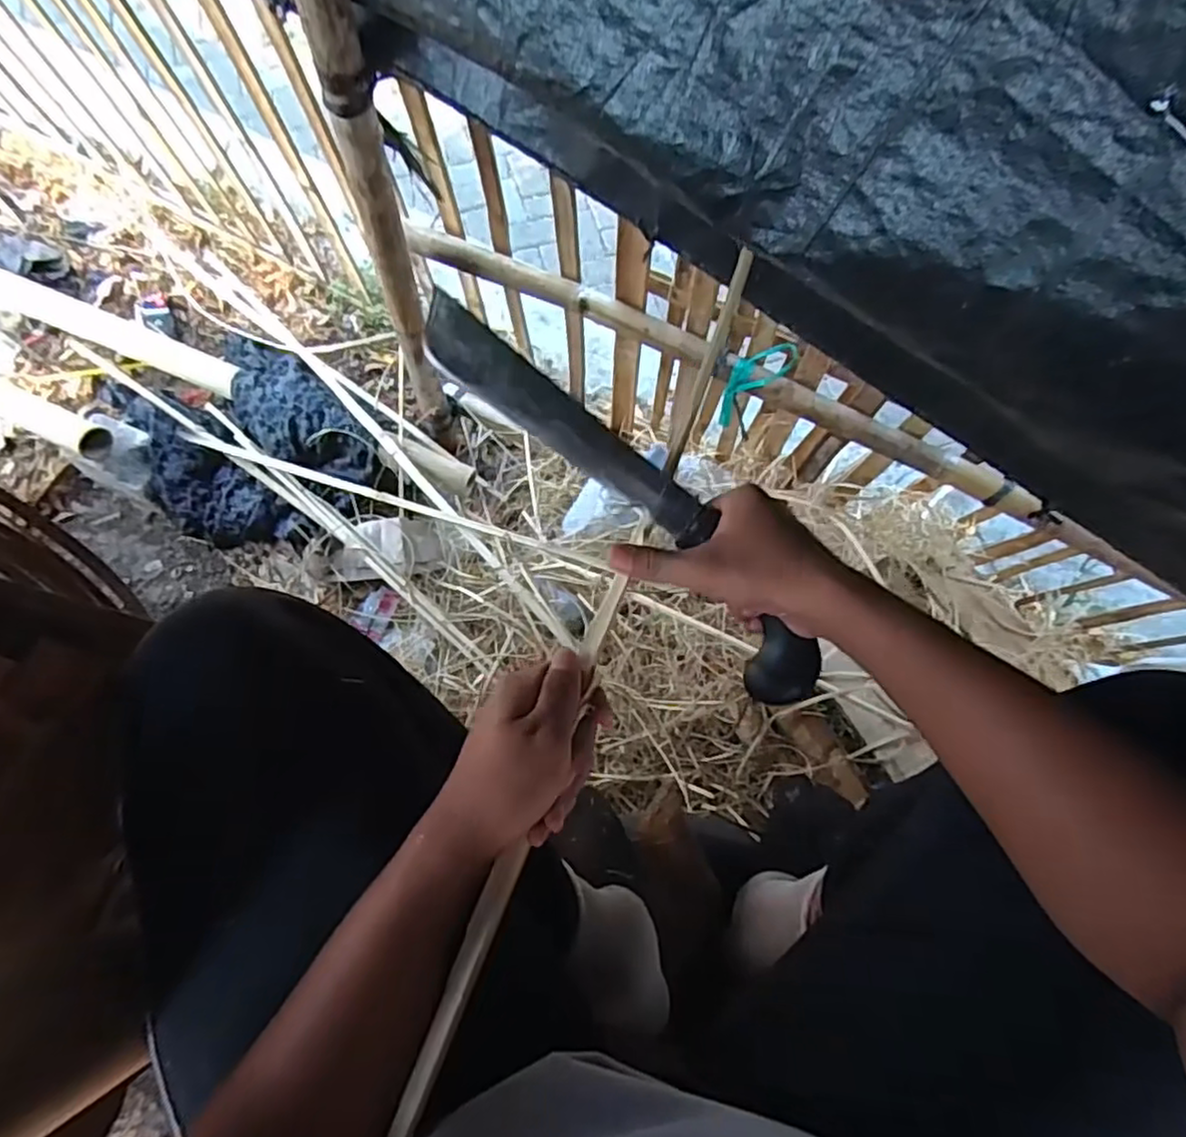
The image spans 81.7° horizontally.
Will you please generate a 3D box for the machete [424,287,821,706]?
[{"bbox_3d":[0.015,-0.060,0.474,0.059,0.025,0.375,-42,80,-11],"label":"machete"}]

